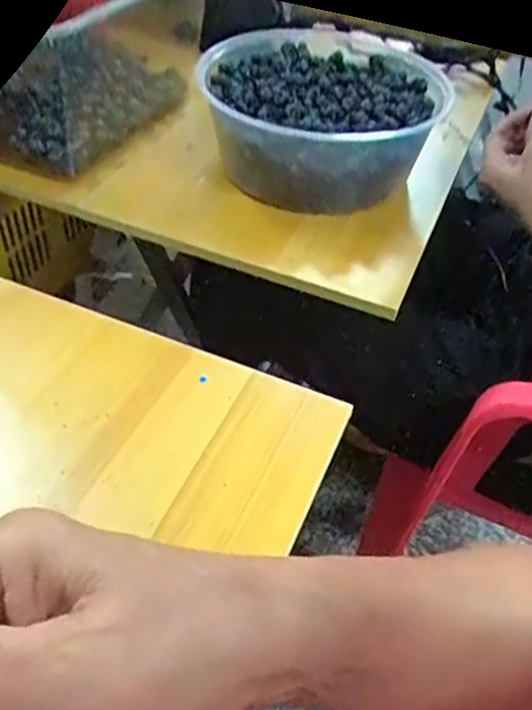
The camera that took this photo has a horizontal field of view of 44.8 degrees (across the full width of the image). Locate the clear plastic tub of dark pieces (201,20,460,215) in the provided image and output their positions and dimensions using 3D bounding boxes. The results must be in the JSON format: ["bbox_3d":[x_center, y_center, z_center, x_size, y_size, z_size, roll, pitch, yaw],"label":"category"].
[{"bbox_3d":[0.062,-0.242,0.667,0.205,0.087,0.232,23,47,16],"label":"clear plastic tub of dark pieces"}]

